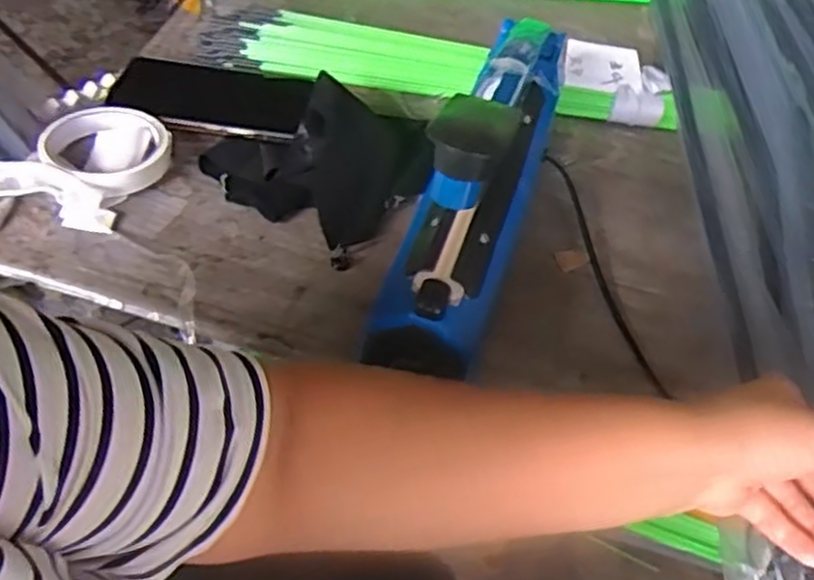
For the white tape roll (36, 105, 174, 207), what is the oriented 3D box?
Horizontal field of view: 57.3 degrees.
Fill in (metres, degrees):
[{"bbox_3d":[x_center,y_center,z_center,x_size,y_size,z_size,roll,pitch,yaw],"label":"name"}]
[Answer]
[{"bbox_3d":[-0.224,-0.105,0.561,0.087,0.022,0.089,4,52,-5],"label":"white tape roll"}]

